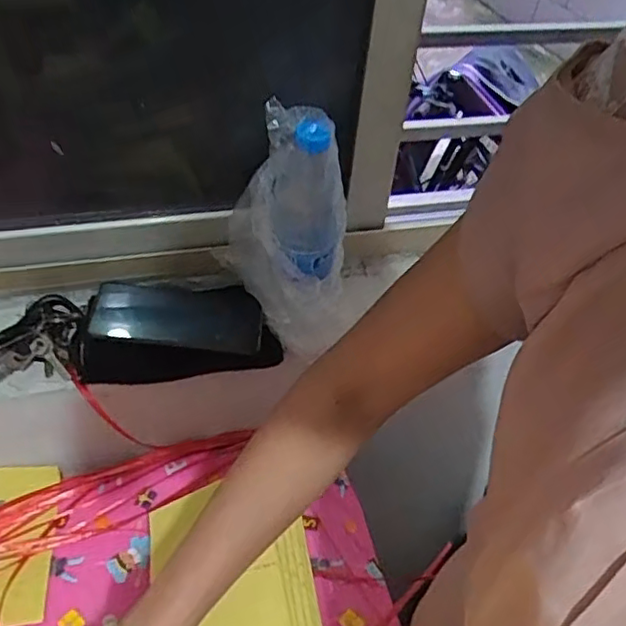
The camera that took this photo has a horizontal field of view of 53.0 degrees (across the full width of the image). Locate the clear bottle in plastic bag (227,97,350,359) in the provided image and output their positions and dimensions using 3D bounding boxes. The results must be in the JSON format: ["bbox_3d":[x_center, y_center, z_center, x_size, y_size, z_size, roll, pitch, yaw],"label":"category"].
[{"bbox_3d":[-0.016,-0.081,0.622,0.129,0.230,0.076,28,47,22],"label":"clear bottle in plastic bag"}]

